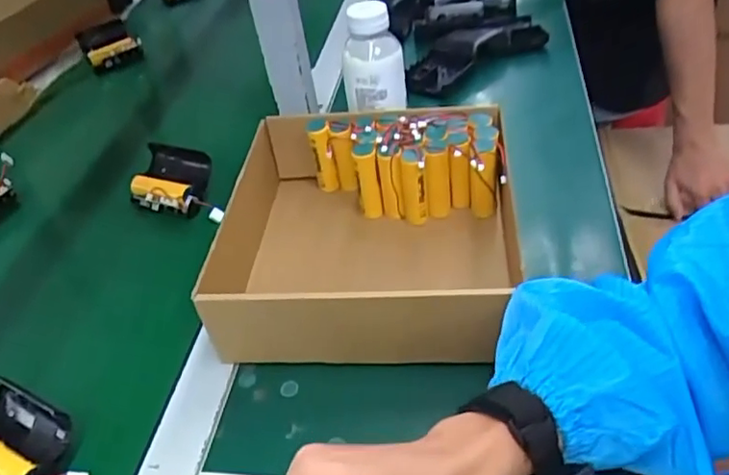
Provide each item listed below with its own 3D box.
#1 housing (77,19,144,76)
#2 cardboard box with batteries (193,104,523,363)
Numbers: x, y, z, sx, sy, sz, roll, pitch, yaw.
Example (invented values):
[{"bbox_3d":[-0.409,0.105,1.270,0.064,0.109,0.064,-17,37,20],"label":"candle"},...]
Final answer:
[{"bbox_3d":[-0.388,-0.290,0.938,0.088,0.060,0.041,-24,43,-19],"label":"housing"},{"bbox_3d":[0.006,-0.012,0.507,0.210,0.085,0.235,0,41,8],"label":"cardboard box with batteries"}]

